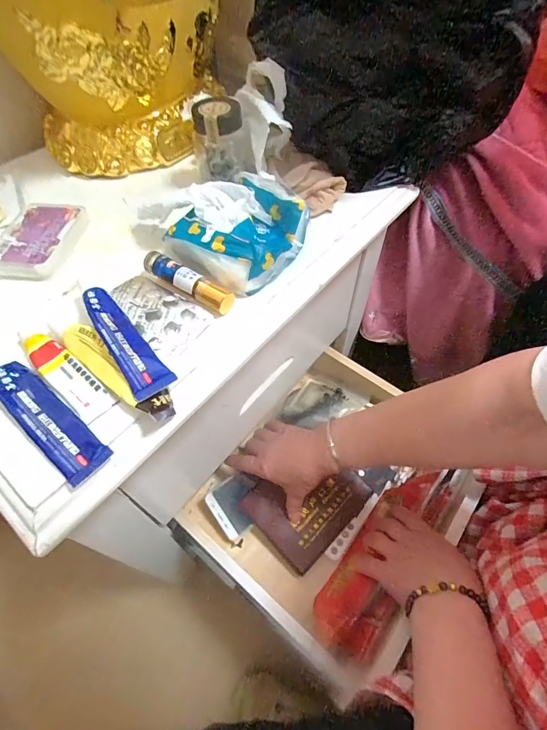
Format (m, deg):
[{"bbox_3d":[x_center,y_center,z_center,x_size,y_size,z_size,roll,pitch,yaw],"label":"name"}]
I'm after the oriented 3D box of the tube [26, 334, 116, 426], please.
[{"bbox_3d":[-0.143,0.006,0.260,0.083,0.009,0.023,36,63,22],"label":"tube"}]

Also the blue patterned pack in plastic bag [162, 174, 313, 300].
[{"bbox_3d":[-0.028,-0.117,0.316,0.097,0.040,0.101,29,61,18],"label":"blue patterned pack in plastic bag"}]

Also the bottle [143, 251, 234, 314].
[{"bbox_3d":[-0.071,-0.069,0.302,0.089,0.014,0.017,32,61,20],"label":"bottle"}]

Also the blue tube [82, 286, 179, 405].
[{"bbox_3d":[-0.104,-0.018,0.264,0.028,0.009,0.102,-23,60,-35],"label":"blue tube"}]

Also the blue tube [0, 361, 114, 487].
[{"bbox_3d":[-0.145,0.033,0.239,0.100,0.013,0.028,35,62,21],"label":"blue tube"}]

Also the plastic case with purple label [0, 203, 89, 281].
[{"bbox_3d":[-0.210,-0.113,0.341,0.064,0.013,0.091,7,56,5],"label":"plastic case with purple label"}]

